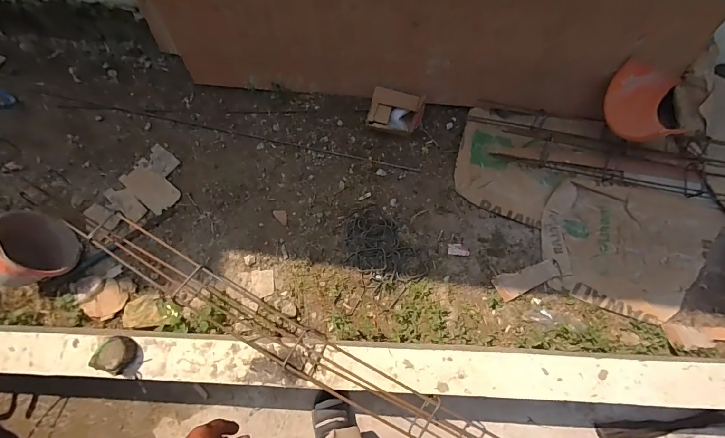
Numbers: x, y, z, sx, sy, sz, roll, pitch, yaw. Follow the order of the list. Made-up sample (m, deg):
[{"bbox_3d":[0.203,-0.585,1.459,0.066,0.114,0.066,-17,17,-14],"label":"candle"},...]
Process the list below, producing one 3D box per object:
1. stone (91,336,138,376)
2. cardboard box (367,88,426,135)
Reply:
[{"bbox_3d":[-0.578,0.317,0.824,0.078,0.035,0.078,0,74,1],"label":"stone"},{"bbox_3d":[0.117,-0.378,1.257,0.184,0.112,0.126,8,74,4],"label":"cardboard box"}]

